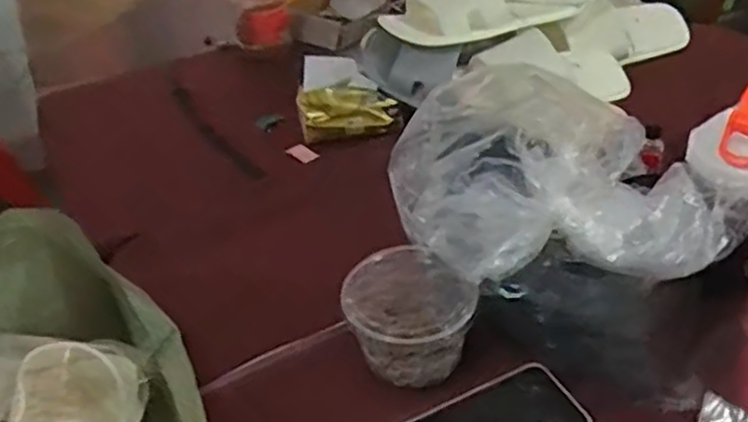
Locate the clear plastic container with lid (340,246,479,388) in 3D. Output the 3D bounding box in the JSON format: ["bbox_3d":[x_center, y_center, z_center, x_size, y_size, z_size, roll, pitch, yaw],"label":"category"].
[{"bbox_3d":[0.032,0.094,0.639,0.116,0.073,0.102,1,37,8],"label":"clear plastic container with lid"}]

